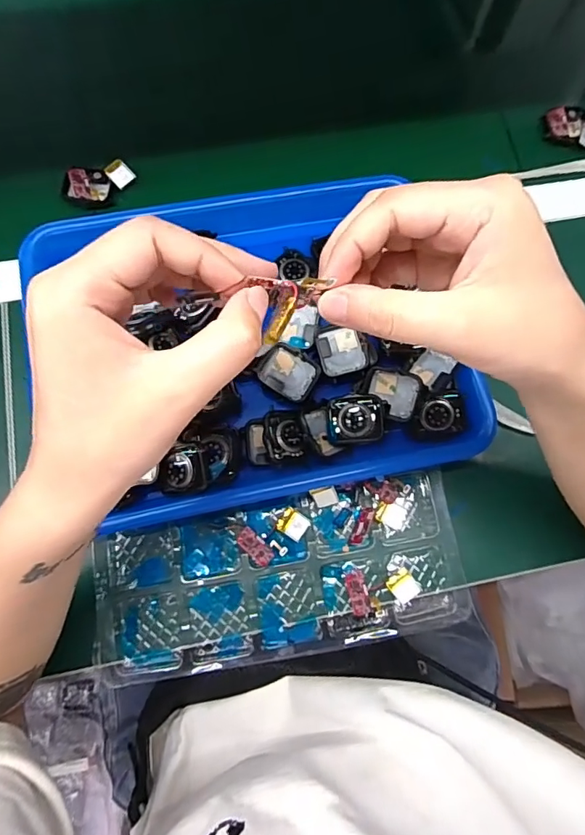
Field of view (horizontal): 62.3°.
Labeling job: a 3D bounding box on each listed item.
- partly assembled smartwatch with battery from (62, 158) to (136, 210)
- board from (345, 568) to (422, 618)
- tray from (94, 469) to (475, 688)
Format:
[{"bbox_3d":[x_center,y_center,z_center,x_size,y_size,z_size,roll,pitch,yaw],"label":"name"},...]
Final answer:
[{"bbox_3d":[-0.173,-0.207,0.433,0.060,0.016,0.036,-6,74,-3],"label":"partly assembled smartwatch with battery"},{"bbox_3d":[0.067,0.127,0.355,0.051,0.009,0.032,-6,74,-3],"label":"board"},{"bbox_3d":[-0.008,0.115,0.353,0.258,0.017,0.108,-10,75,-5],"label":"tray"}]

